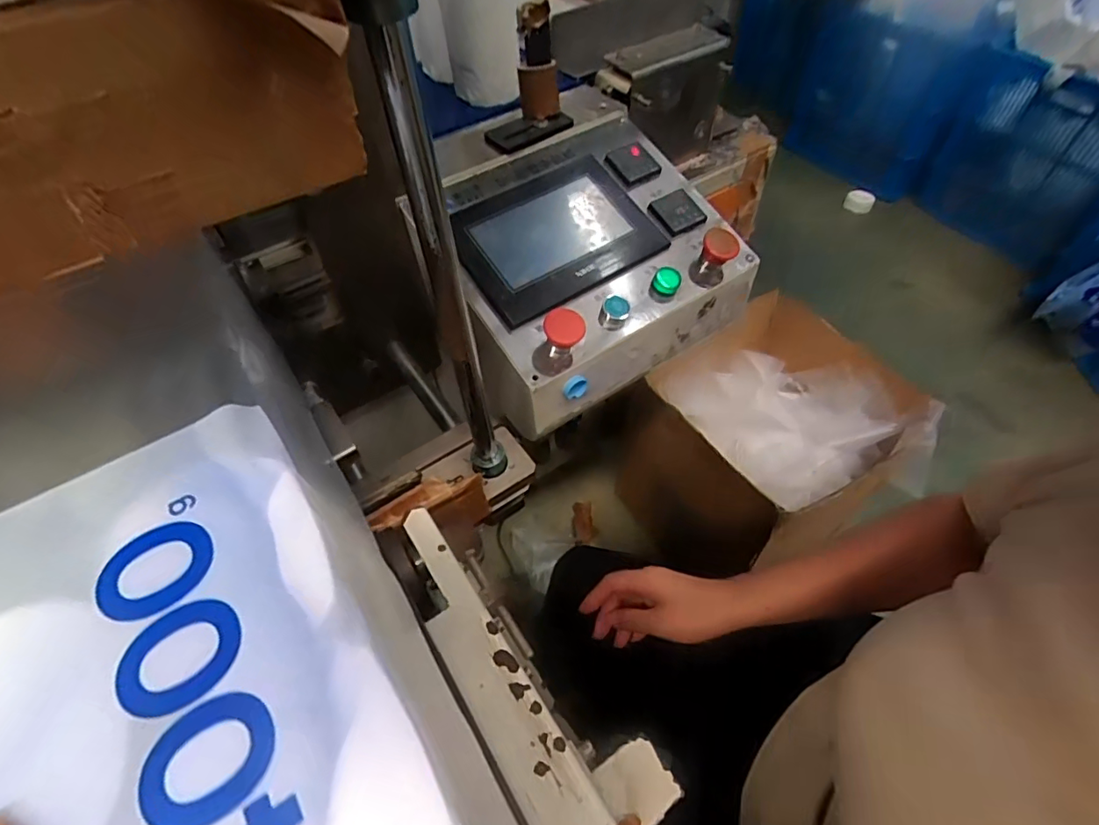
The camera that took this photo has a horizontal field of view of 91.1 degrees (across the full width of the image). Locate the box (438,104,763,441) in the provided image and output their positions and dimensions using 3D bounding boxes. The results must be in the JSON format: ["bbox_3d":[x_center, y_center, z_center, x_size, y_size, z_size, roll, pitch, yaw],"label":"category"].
[{"bbox_3d":[0.035,-0.175,0.617,0.304,0.140,0.262,-31,58,-19],"label":"box"}]

